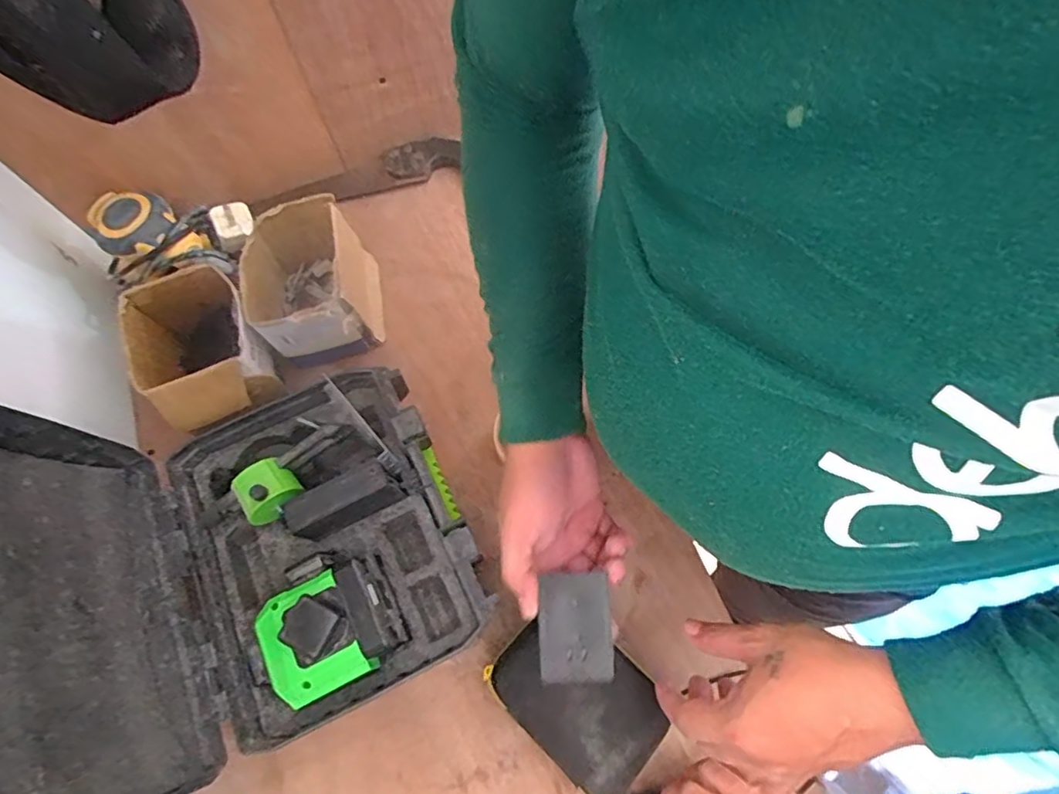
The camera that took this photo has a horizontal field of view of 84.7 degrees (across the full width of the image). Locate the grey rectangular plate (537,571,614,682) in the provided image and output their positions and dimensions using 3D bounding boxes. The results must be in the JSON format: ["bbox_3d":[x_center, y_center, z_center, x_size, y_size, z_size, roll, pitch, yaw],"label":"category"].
[{"bbox_3d":[0.033,0.161,0.407,0.050,0.012,0.069,-2,68,2],"label":"grey rectangular plate"}]

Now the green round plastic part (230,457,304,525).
[{"bbox_3d":[-0.232,0.083,0.512,0.050,0.044,0.047,-34,70,-11],"label":"green round plastic part"}]

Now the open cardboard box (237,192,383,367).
[{"bbox_3d":[-0.234,-0.122,0.626,0.122,0.103,0.154,-14,68,-3],"label":"open cardboard box"}]

